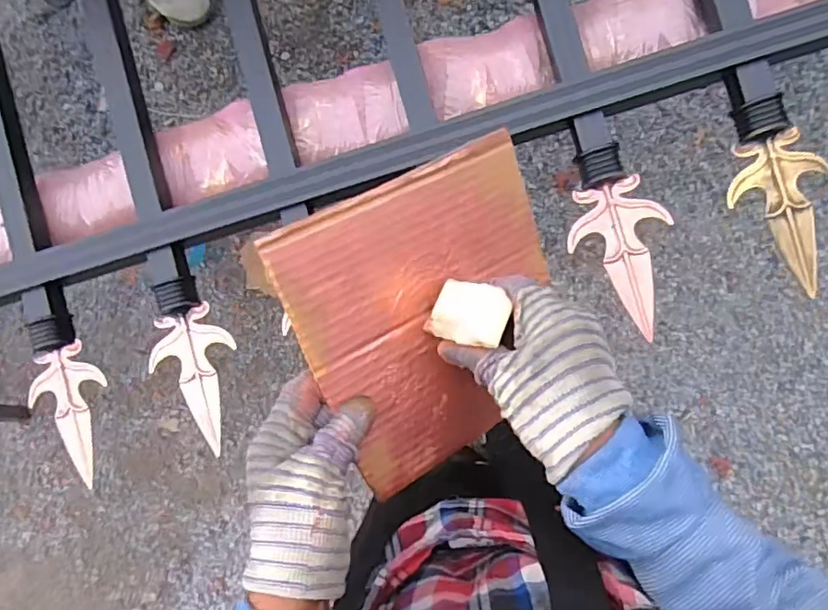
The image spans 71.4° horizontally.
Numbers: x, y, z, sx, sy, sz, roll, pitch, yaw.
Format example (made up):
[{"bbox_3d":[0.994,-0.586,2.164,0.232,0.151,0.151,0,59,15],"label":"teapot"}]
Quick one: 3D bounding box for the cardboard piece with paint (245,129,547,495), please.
[{"bbox_3d":[0.018,0.005,0.366,0.175,0.005,0.175,-29,108,-23],"label":"cardboard piece with paint"}]

